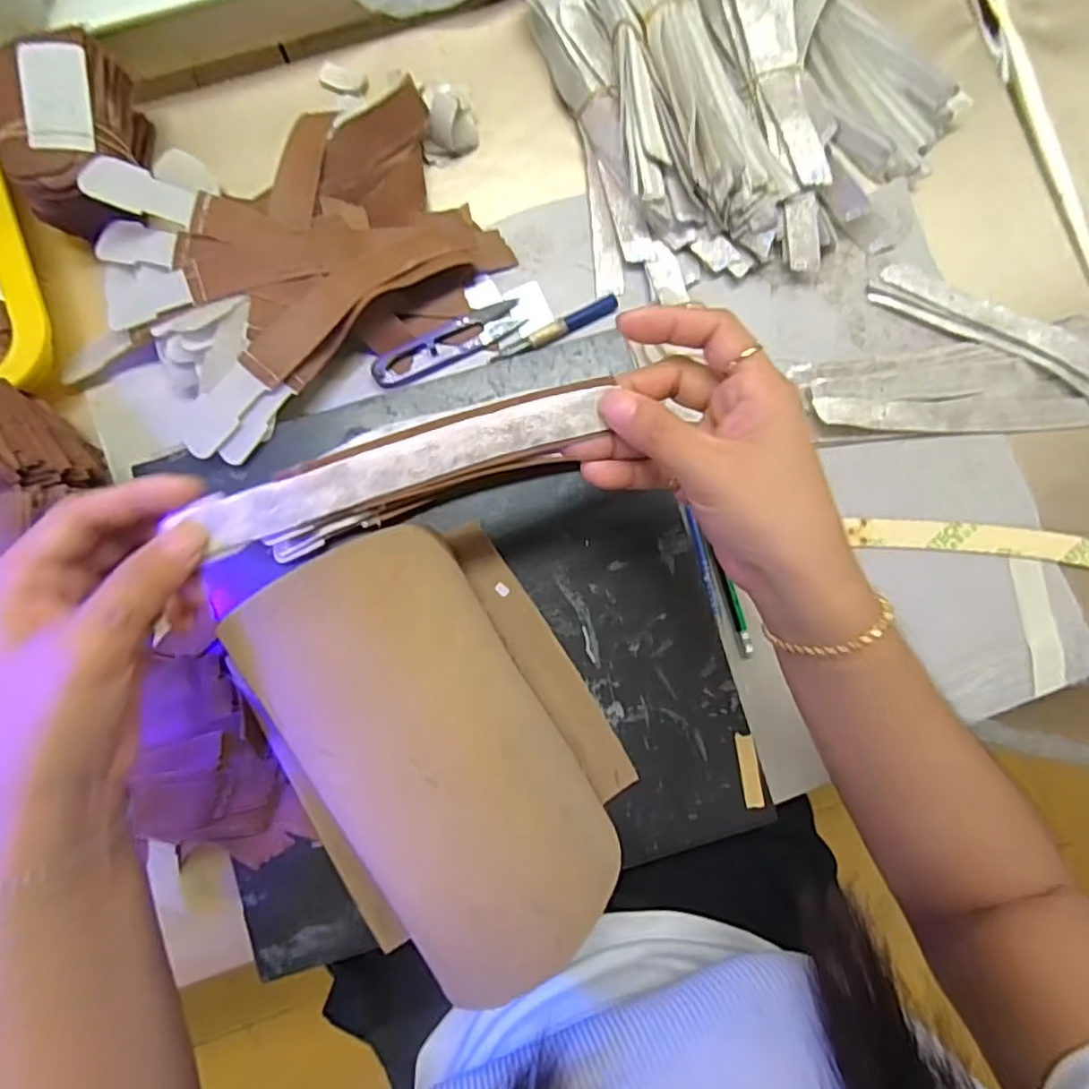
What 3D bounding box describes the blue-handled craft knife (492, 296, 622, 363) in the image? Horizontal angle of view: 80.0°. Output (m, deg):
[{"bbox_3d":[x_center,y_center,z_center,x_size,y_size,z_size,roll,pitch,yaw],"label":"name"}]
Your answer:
[{"bbox_3d":[0.008,-0.134,0.404,0.086,0.012,0.013,-30,89,-6],"label":"blue-handled craft knife"}]

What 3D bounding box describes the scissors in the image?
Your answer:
[{"bbox_3d":[-0.060,-0.126,0.406,0.099,0.004,0.022,-26,88,-4],"label":"scissors"}]

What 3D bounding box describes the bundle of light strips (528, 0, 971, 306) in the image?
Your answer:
[{"bbox_3d":[0.131,-0.299,0.406,0.245,0.042,0.256,-14,87,-5],"label":"bundle of light strips"}]

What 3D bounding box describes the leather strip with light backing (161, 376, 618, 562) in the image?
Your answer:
[{"bbox_3d":[-0.057,-0.035,0.269,0.169,0.009,0.026,-20,88,-9],"label":"leather strip with light backing"}]

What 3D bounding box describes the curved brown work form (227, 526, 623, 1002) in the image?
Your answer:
[{"bbox_3d":[-0.041,0.085,0.260,0.089,0.042,0.178,-32,88,-4],"label":"curved brown work form"}]

